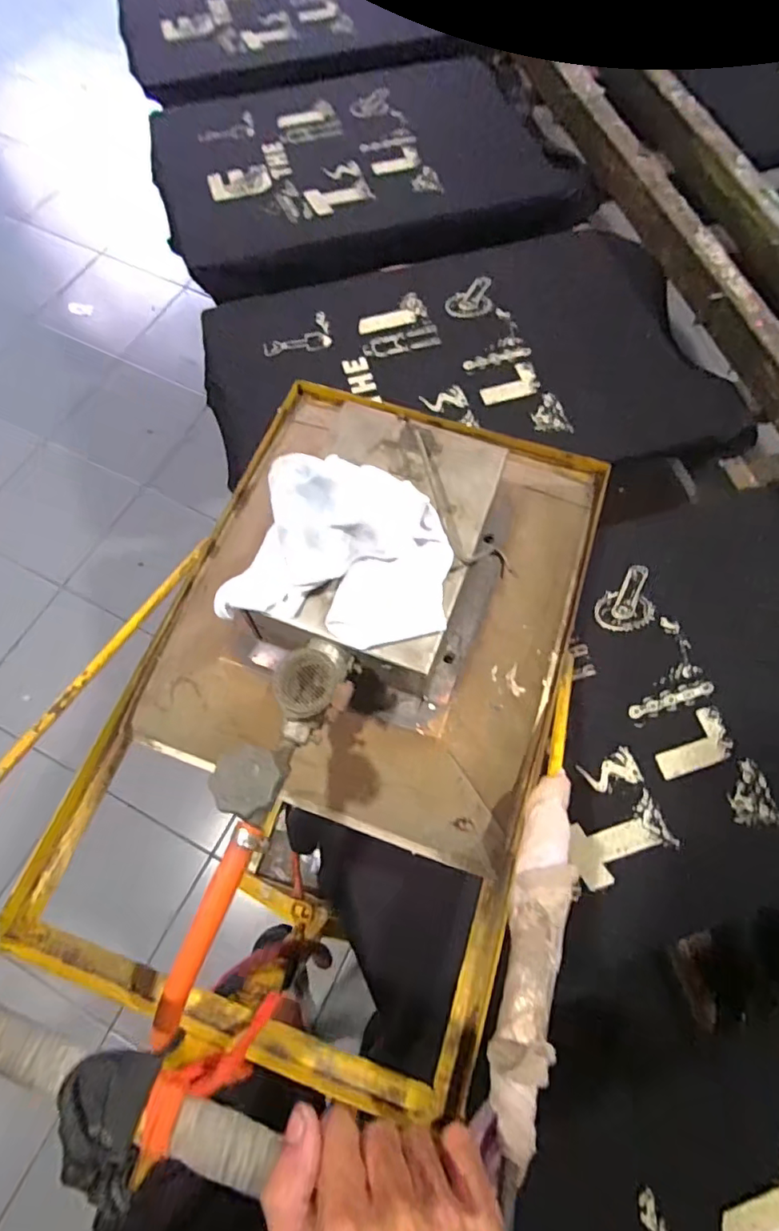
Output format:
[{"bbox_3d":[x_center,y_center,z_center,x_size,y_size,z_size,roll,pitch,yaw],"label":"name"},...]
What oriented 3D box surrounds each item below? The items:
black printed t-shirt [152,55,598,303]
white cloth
[{"bbox_3d":[-0.038,-0.721,0.869,0.633,0.032,0.440,-15,70,-6],"label":"black printed t-shirt"},{"bbox_3d":[-0.028,-0.051,0.376,0.147,0.061,0.124,17,70,6],"label":"white cloth"}]

